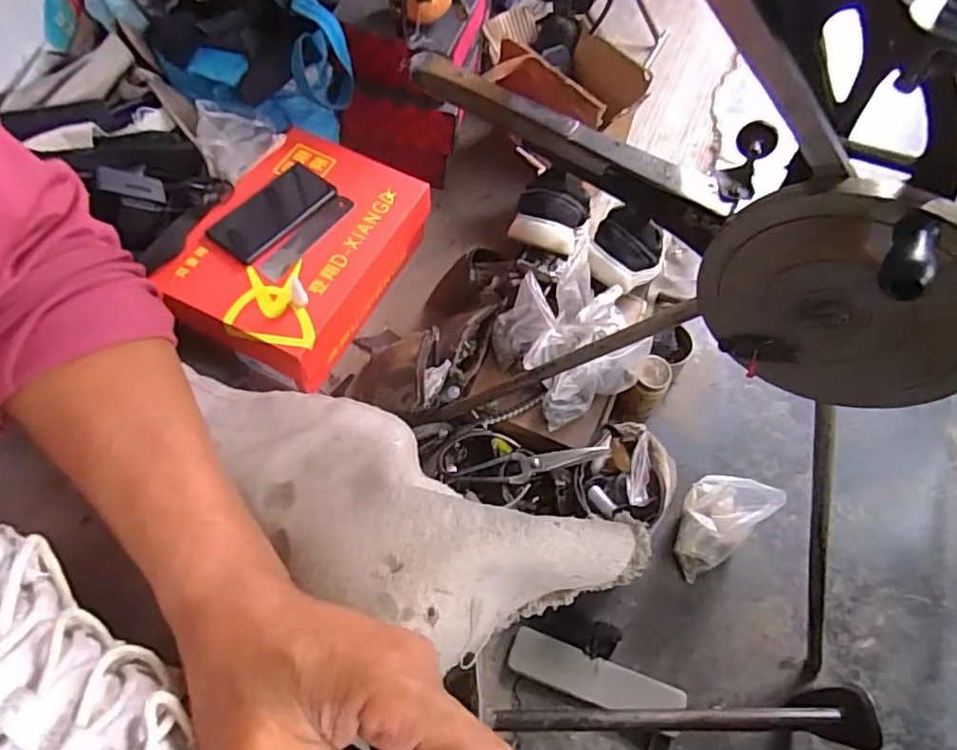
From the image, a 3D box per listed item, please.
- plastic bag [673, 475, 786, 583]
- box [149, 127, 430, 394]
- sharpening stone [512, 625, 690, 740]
[{"bbox_3d":[0.266,0.163,0.695,0.113,0.087,0.082,-37,71,-20],"label":"plastic bag"},{"bbox_3d":[-0.224,-0.144,0.794,0.218,0.124,0.309,22,64,7],"label":"box"},{"bbox_3d":[0.128,0.336,0.677,0.189,0.021,0.046,20,62,6],"label":"sharpening stone"}]

